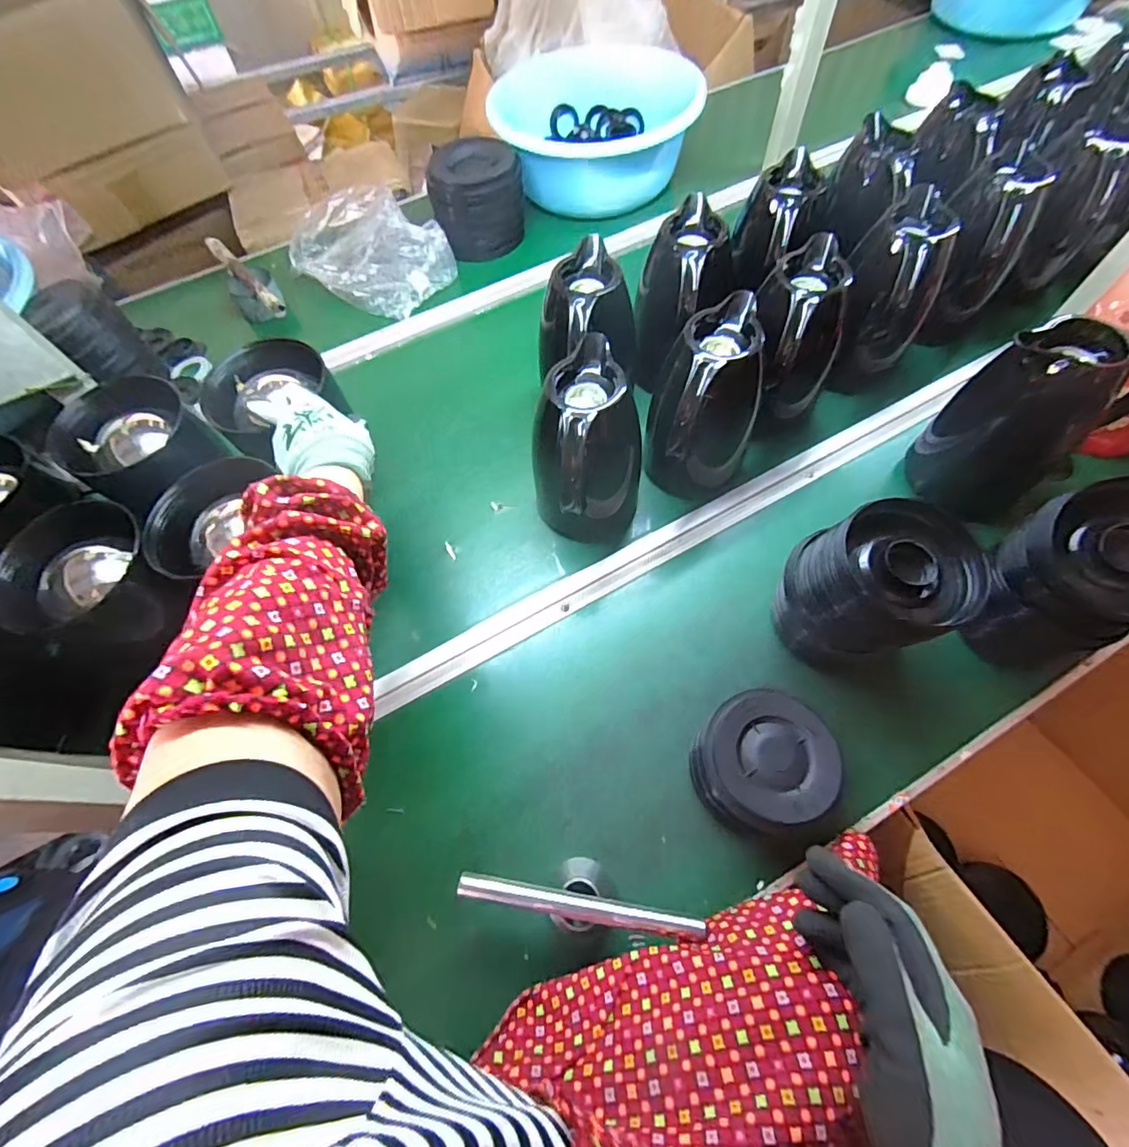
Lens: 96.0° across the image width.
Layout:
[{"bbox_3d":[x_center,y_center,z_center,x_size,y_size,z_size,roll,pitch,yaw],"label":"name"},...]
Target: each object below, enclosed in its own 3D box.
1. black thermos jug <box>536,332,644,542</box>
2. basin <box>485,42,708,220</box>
[{"bbox_3d":[0.027,-0.120,0.567,0.117,0.200,0.159,-2,63,2],"label":"black thermos jug"},{"bbox_3d":[0.061,-0.871,0.994,0.373,0.117,0.462,0,63,4],"label":"basin"}]

